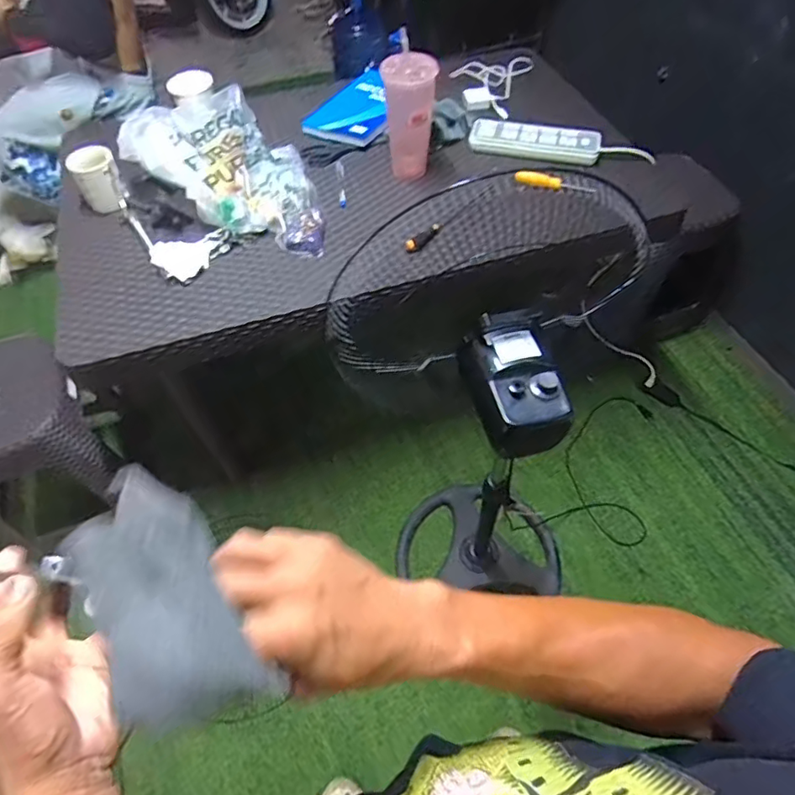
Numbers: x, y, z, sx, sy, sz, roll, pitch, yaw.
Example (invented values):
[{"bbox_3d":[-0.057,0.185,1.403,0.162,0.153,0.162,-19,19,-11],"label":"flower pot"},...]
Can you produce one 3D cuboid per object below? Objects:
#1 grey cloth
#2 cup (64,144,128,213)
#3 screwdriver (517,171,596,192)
[{"bbox_3d":[-0.124,0.097,0.282,0.064,0.034,0.142,-29,62,-18],"label":"grey cloth"},{"bbox_3d":[-0.571,-0.419,1.042,0.082,0.099,0.083,-1,56,2],"label":"cup"},{"bbox_3d":[0.338,-0.464,1.180,0.182,0.018,0.029,26,60,29],"label":"screwdriver"}]

